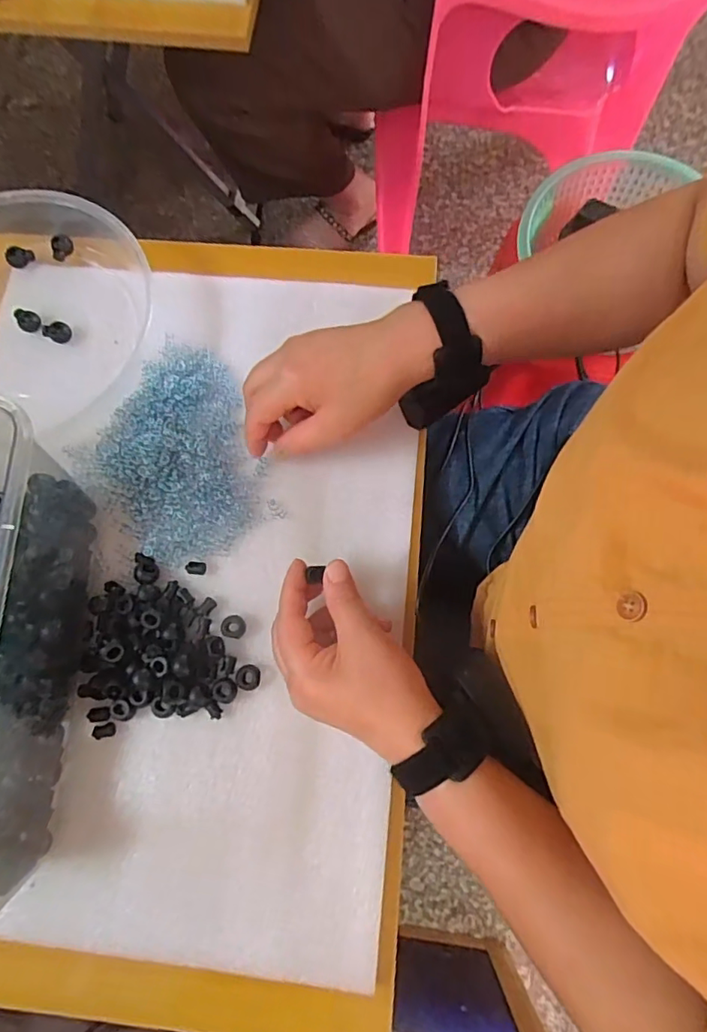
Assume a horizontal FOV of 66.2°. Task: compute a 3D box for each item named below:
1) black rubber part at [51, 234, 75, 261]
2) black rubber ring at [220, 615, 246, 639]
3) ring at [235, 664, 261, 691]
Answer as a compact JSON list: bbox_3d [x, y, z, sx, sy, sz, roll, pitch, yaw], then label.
[{"bbox_3d":[-0.261,-0.241,0.483,0.021,0.015,0.018,-35,79,-9],"label":"black rubber part"},{"bbox_3d":[-0.091,0.083,0.410,0.018,0.011,0.017,11,76,2],"label":"black rubber ring"},{"bbox_3d":[-0.078,0.118,0.399,0.018,0.010,0.018,0,76,-1],"label":"ring"}]

